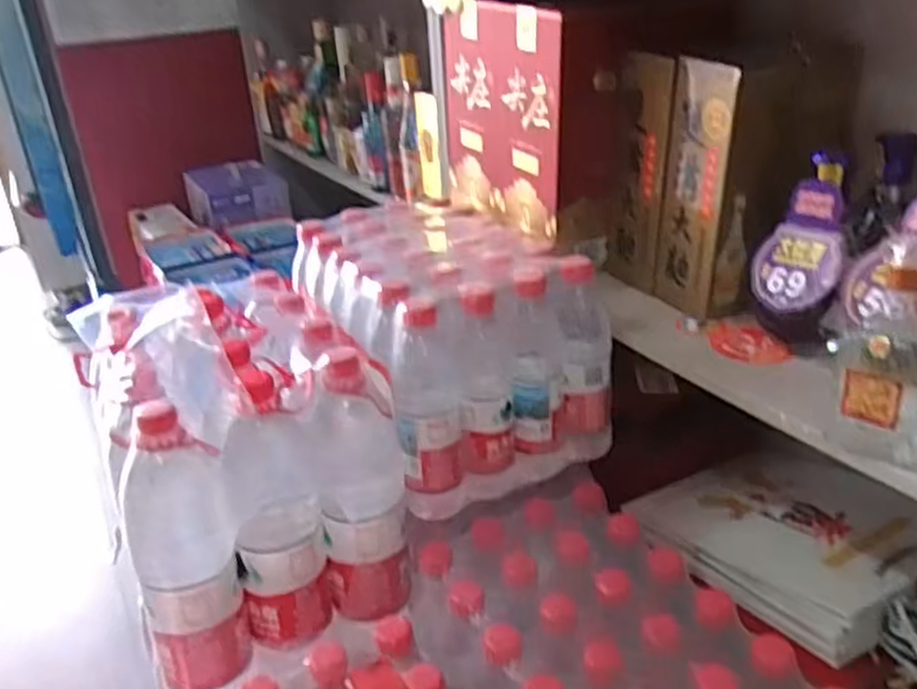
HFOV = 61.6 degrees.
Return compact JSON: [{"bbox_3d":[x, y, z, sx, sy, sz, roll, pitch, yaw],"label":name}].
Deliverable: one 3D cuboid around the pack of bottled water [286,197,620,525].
[{"bbox_3d":[-0.013,-0.009,0.864,0.250,0.217,0.318,-14,28,-19],"label":"pack of bottled water"}]

